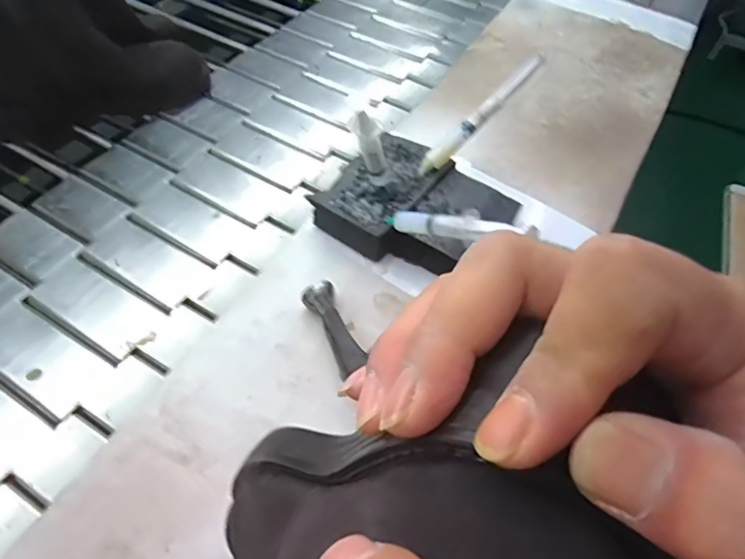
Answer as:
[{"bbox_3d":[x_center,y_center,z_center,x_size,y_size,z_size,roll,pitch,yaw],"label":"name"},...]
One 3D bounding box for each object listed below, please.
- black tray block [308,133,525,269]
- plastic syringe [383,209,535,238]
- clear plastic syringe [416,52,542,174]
[{"bbox_3d":[0.013,-0.081,0.485,0.083,0.034,0.128,31,58,18],"label":"black tray block"},{"bbox_3d":[0.058,-0.042,0.386,0.013,0.016,0.139,-40,30,-28],"label":"plastic syringe"},{"bbox_3d":[0.099,-0.149,0.469,0.146,0.016,0.016,-44,62,9],"label":"clear plastic syringe"}]

